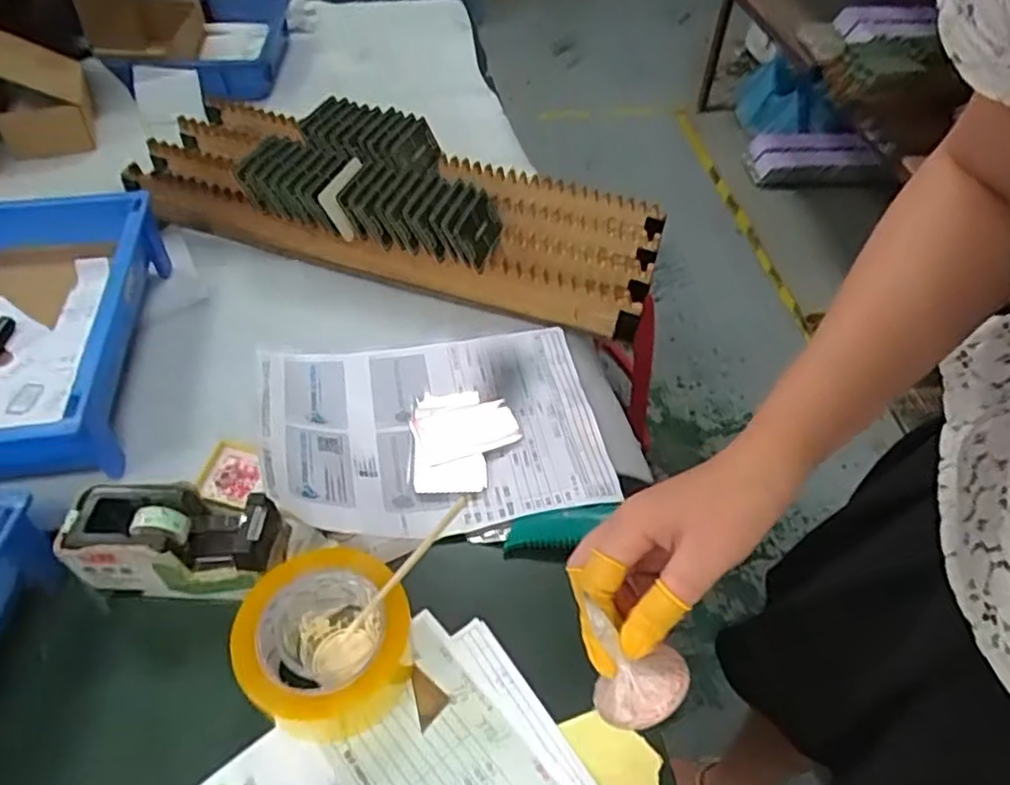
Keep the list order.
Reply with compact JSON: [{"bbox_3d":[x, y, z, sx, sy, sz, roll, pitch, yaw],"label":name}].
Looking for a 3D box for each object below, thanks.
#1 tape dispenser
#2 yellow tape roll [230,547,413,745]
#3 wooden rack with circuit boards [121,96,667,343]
[{"bbox_3d":[-0.228,0.106,0.490,0.133,0.078,0.064,2,49,0],"label":"tape dispenser"},{"bbox_3d":[-0.117,0.166,0.453,0.105,0.063,0.104,1,49,-1],"label":"yellow tape roll"},{"bbox_3d":[-0.113,-0.207,0.744,0.543,0.109,0.181,12,50,8],"label":"wooden rack with circuit boards"}]

